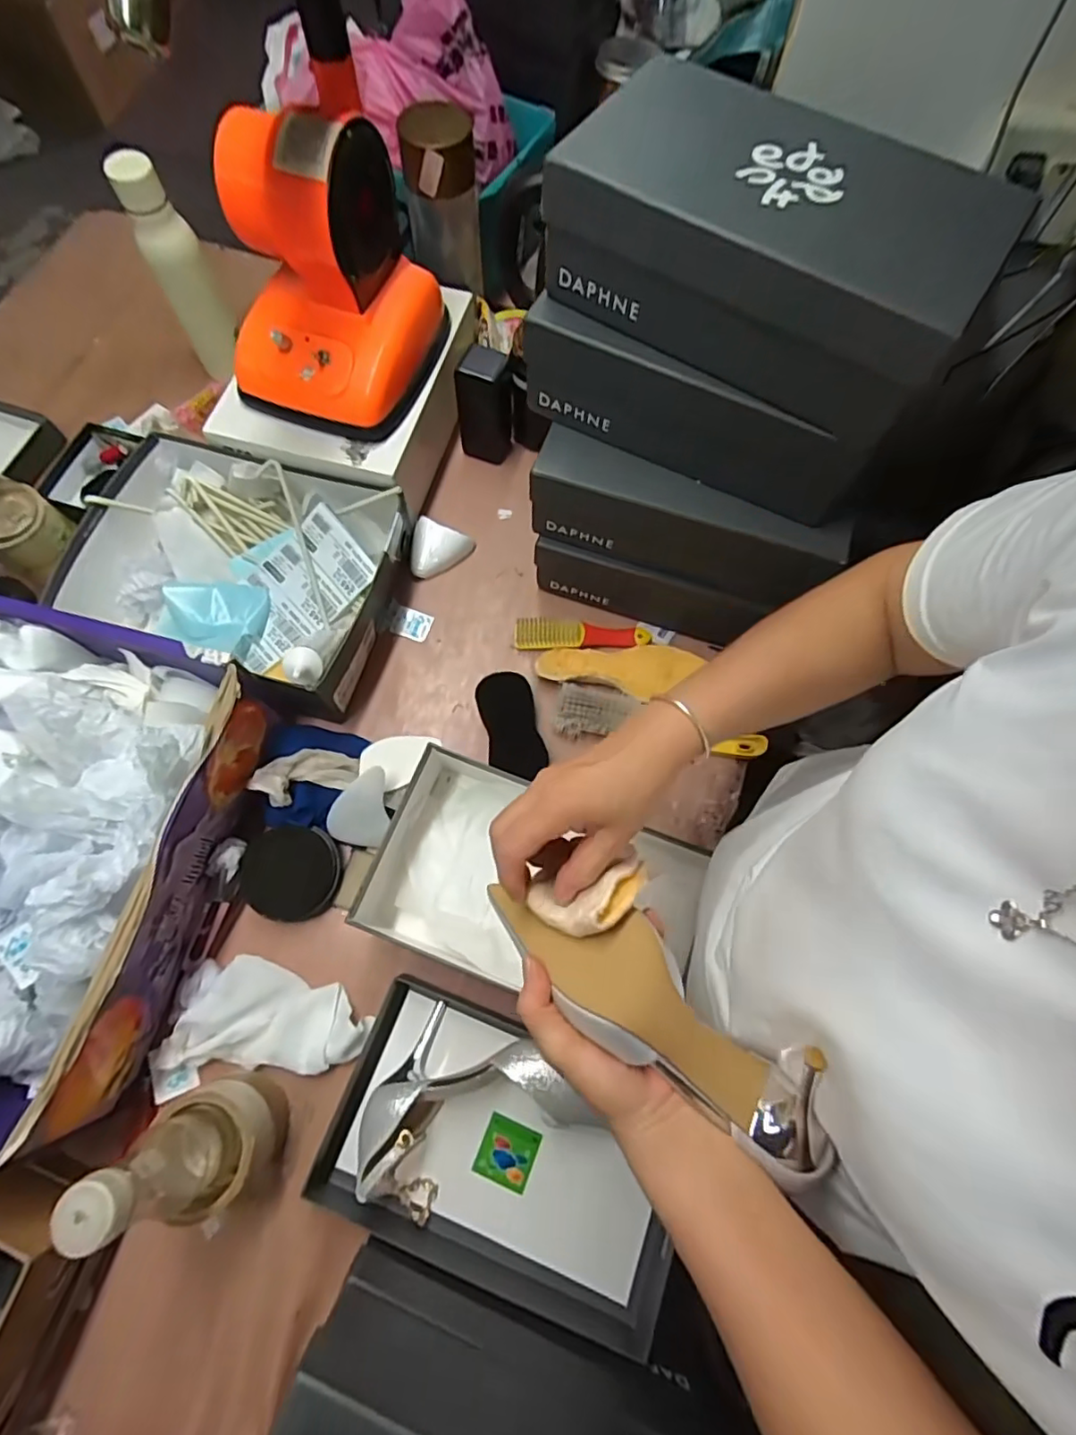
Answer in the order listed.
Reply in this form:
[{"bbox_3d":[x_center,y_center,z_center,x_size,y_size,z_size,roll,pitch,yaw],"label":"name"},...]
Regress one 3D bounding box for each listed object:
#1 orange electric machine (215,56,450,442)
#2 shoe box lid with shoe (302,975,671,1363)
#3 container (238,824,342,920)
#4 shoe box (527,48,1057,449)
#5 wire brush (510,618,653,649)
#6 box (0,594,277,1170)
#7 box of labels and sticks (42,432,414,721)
[{"bbox_3d":[-0.211,-0.443,0.582,0.179,0.204,0.205,17,71,4],"label":"orange electric machine"},{"bbox_3d":[-0.025,0.376,0.508,0.304,0.068,0.179,20,71,5],"label":"shoe box lid with shoe"},{"bbox_3d":[-0.244,0.155,0.578,0.088,0.016,0.088,3,79,-15],"label":"container"},{"bbox_3d":[0.162,-0.342,0.430,0.299,0.095,0.147,31,73,9],"label":"shoe box"},{"bbox_3d":[0.052,-0.099,0.689,0.156,0.027,0.034,0,71,-2],"label":"wire brush"},{"bbox_3d":[-0.458,0.110,0.503,0.312,0.156,0.397,15,71,3],"label":"box"},{"bbox_3d":[-0.348,-0.166,0.652,0.362,0.113,0.260,16,71,3],"label":"box of labels and sticks"}]

